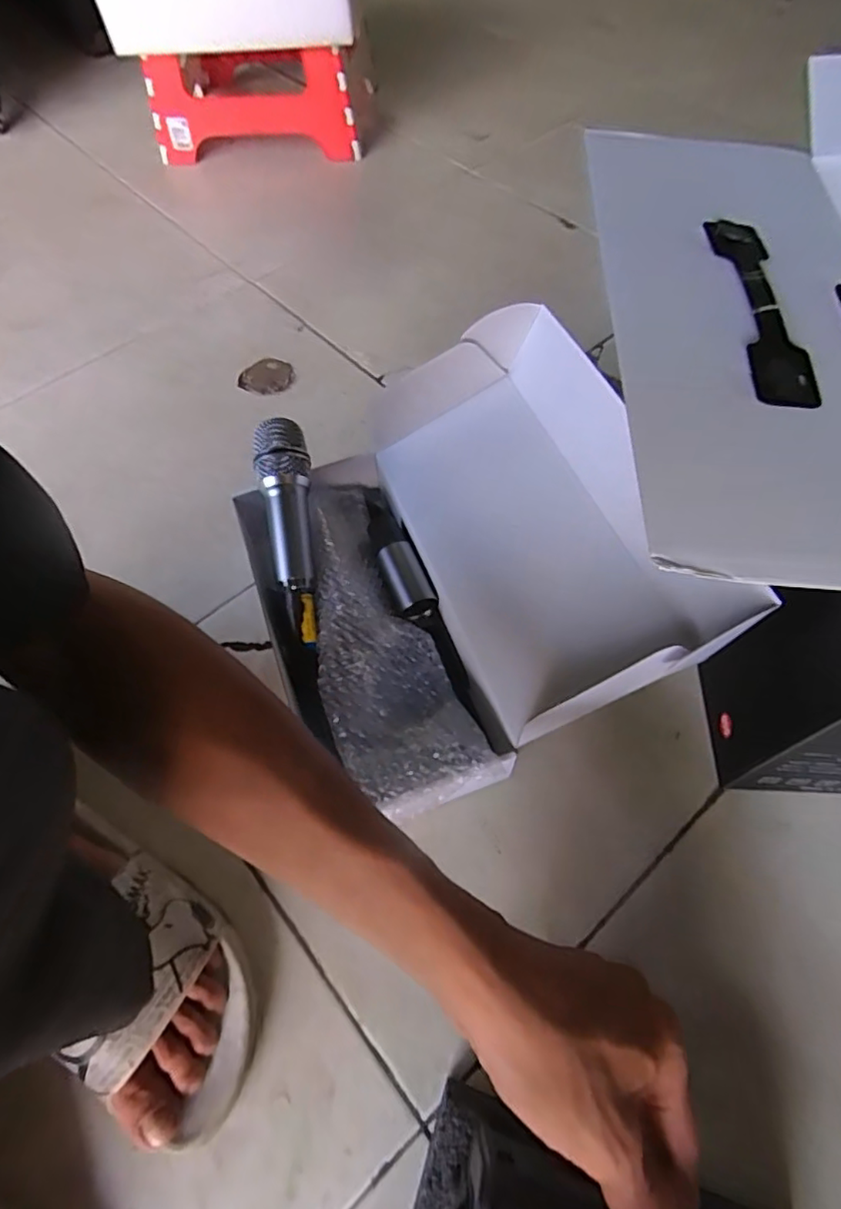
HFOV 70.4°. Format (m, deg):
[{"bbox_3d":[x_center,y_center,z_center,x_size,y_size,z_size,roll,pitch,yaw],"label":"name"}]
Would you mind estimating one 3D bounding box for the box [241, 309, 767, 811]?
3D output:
[{"bbox_3d":[0.016,-0.045,0.476,0.291,0.154,0.343,-22,62,-10],"label":"box"}]

